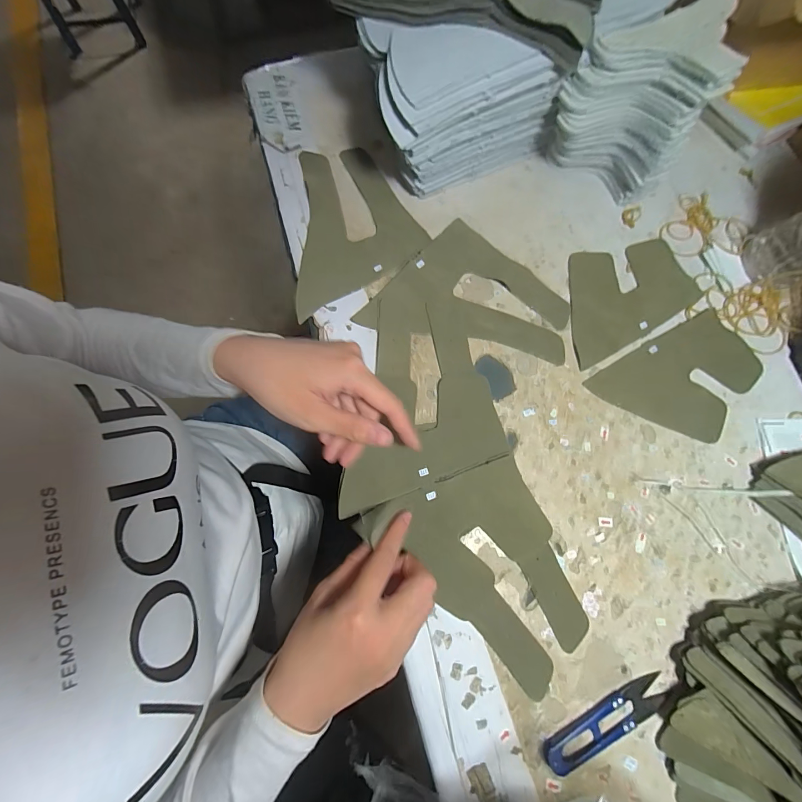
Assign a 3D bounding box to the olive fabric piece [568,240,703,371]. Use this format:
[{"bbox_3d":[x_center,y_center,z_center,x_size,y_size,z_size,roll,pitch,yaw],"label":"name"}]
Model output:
[{"bbox_3d":[0.211,-0.105,0.356,0.146,0.004,0.098,-27,78,-8],"label":"olive fabric piece"}]

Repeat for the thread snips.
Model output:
[{"bbox_3d":[0.147,0.230,0.261,0.100,0.009,0.025,-20,77,-6],"label":"thread snips"}]

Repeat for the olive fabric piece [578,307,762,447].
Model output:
[{"bbox_3d":[0.258,-0.015,0.333,0.149,0.004,0.096,-29,78,-8],"label":"olive fabric piece"}]

